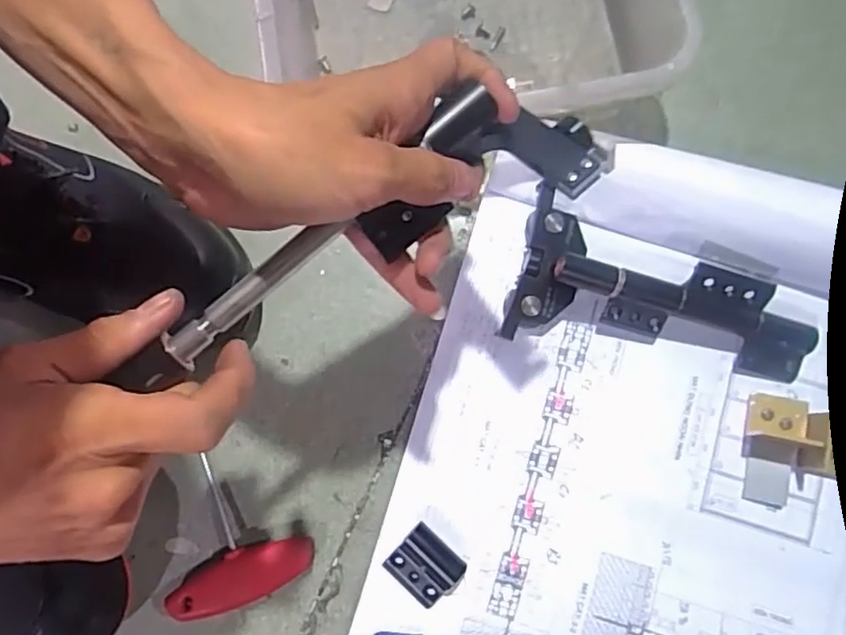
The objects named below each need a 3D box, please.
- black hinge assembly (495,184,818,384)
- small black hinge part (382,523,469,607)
[{"bbox_3d":[0.155,-0.010,0.413,0.192,0.036,0.104,16,81,7],"label":"black hinge assembly"},{"bbox_3d":[0.002,0.159,0.405,0.042,0.020,0.038,40,81,9],"label":"small black hinge part"}]

